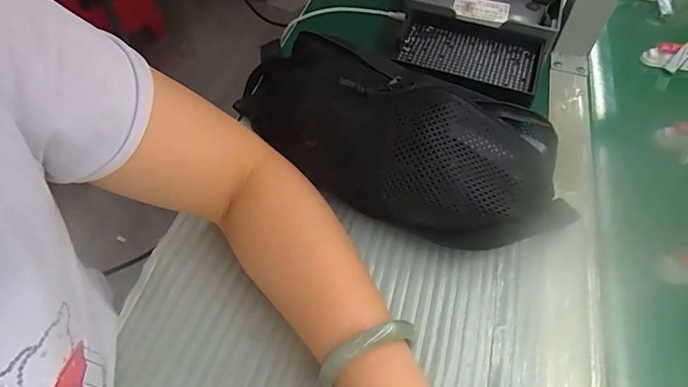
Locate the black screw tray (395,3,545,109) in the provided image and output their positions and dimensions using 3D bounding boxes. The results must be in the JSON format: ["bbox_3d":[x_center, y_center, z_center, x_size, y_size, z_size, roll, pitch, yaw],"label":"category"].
[{"bbox_3d":[0.113,-0.130,0.441,0.146,0.025,0.101,22,56,15],"label":"black screw tray"}]

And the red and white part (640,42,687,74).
[{"bbox_3d":[0.374,-0.154,0.508,0.061,0.036,0.018,13,54,9],"label":"red and white part"}]

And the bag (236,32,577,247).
[{"bbox_3d":[0.039,-0.044,0.373,0.289,0.087,0.121,24,56,16],"label":"bag"}]

